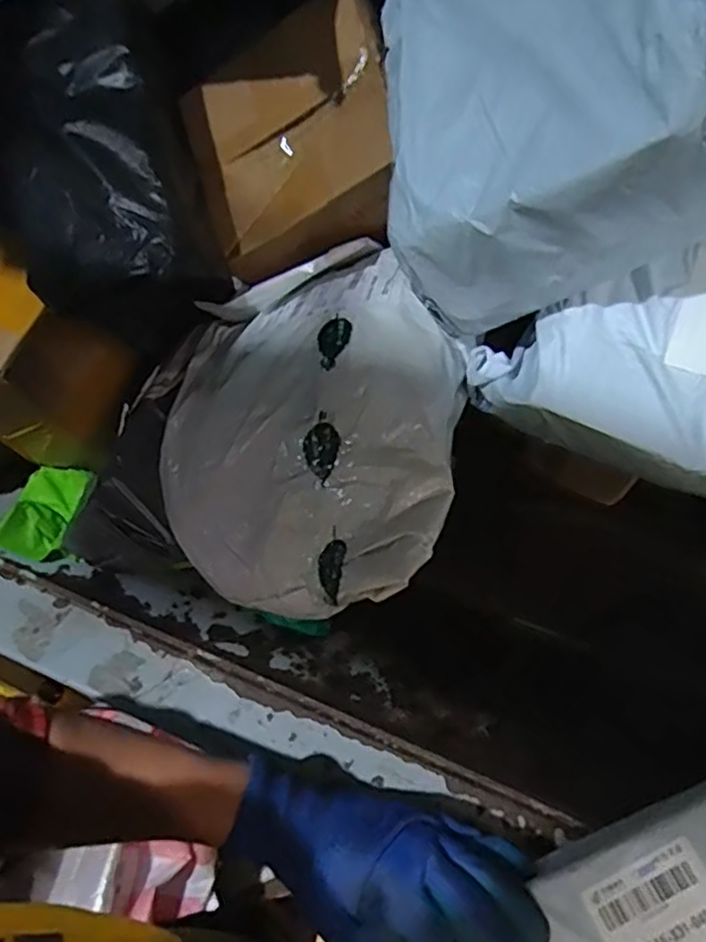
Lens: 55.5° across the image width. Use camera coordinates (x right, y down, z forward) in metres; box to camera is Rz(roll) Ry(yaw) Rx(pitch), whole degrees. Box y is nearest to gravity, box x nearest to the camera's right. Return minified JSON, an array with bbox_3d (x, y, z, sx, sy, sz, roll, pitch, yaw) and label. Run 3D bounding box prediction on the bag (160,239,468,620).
[{"bbox_3d":[-0.031,-0.029,0.517,0.235,0.090,0.300,-15,58,24],"label":"bag"}]

